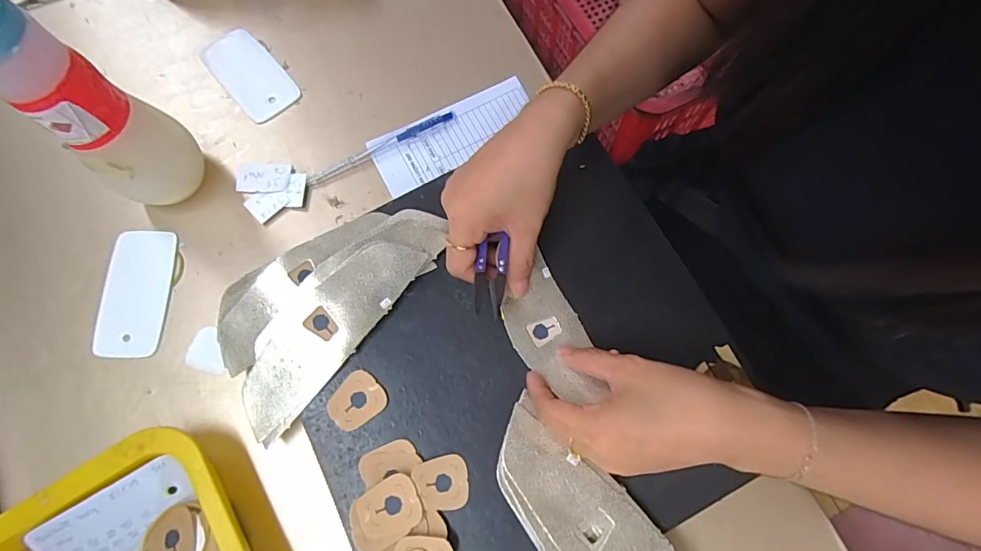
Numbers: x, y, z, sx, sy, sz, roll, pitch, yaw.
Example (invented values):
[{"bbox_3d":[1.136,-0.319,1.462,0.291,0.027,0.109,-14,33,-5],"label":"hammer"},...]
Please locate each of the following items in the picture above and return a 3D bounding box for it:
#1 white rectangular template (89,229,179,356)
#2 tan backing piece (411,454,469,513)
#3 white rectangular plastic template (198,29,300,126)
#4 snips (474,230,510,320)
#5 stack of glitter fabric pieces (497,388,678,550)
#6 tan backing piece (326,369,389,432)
[{"bbox_3d":[-0.285,0.013,0.381,0.051,0.005,0.103,0,74,0],"label":"white rectangular template"},{"bbox_3d":[-0.032,0.140,0.318,0.034,0.009,0.034,-15,74,-5],"label":"tan backing piece"},{"bbox_3d":[-0.221,-0.186,0.435,0.050,0.004,0.101,-40,78,-11],"label":"white rectangular plastic template"},{"bbox_3d":[0.000,0.000,0.331,0.021,0.009,0.057,7,75,0],"label":"snips"},{"bbox_3d":[0.067,0.166,0.304,0.066,0.009,0.179,-37,78,-13],"label":"stack of glitter fabric pieces"},{"bbox_3d":[-0.096,0.089,0.336,0.038,0.004,0.032,-40,78,-11],"label":"tan backing piece"}]

